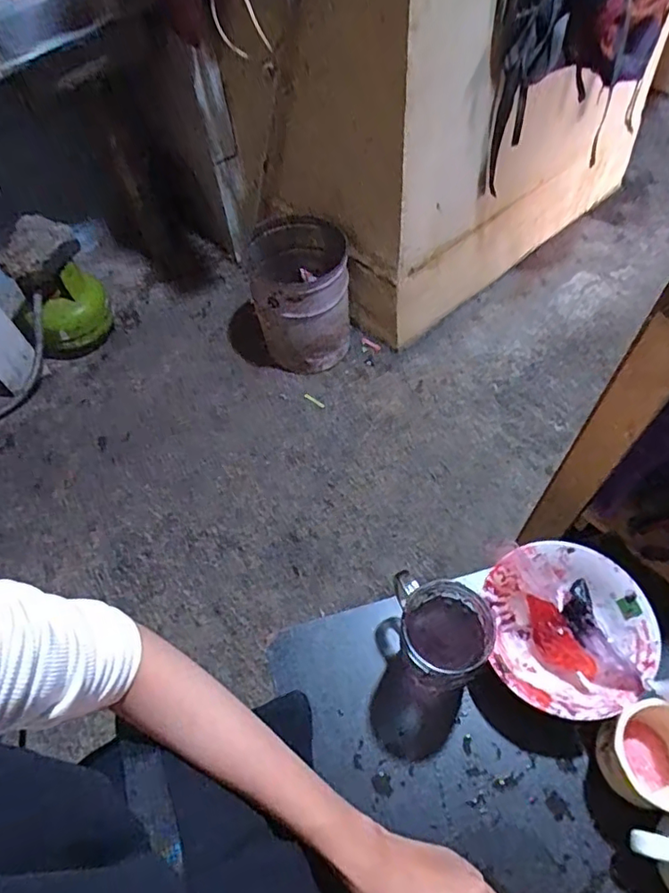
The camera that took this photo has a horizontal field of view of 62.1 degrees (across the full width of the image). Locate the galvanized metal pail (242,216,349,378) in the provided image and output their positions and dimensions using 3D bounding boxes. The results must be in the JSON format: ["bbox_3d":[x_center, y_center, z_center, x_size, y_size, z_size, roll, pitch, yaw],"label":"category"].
[{"bbox_3d":[-0.098,-0.454,1.645,0.289,0.327,0.341,-13,57,-2],"label":"galvanized metal pail"}]

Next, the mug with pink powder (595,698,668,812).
[{"bbox_3d":[0.270,0.257,0.462,0.090,0.069,0.079,8,59,11],"label":"mug with pink powder"}]

